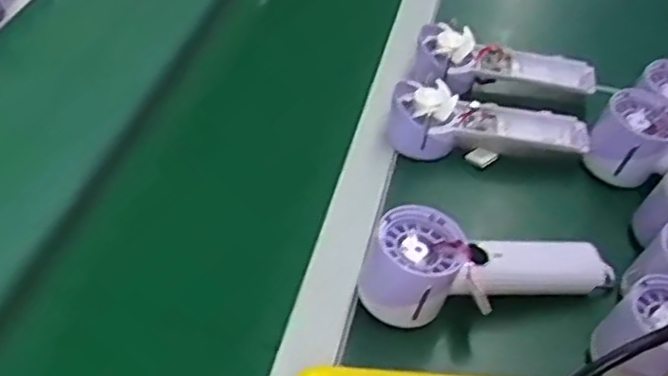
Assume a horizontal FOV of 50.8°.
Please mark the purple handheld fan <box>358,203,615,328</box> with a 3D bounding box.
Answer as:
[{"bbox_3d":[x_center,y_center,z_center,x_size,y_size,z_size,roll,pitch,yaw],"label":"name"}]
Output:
[{"bbox_3d":[0.116,0.061,0.512,0.187,0.071,0.062,0,45,-3],"label":"purple handheld fan"}]

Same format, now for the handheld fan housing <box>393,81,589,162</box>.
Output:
[{"bbox_3d":[0.141,-0.056,0.643,0.179,0.049,0.053,5,45,2],"label":"handheld fan housing"}]

